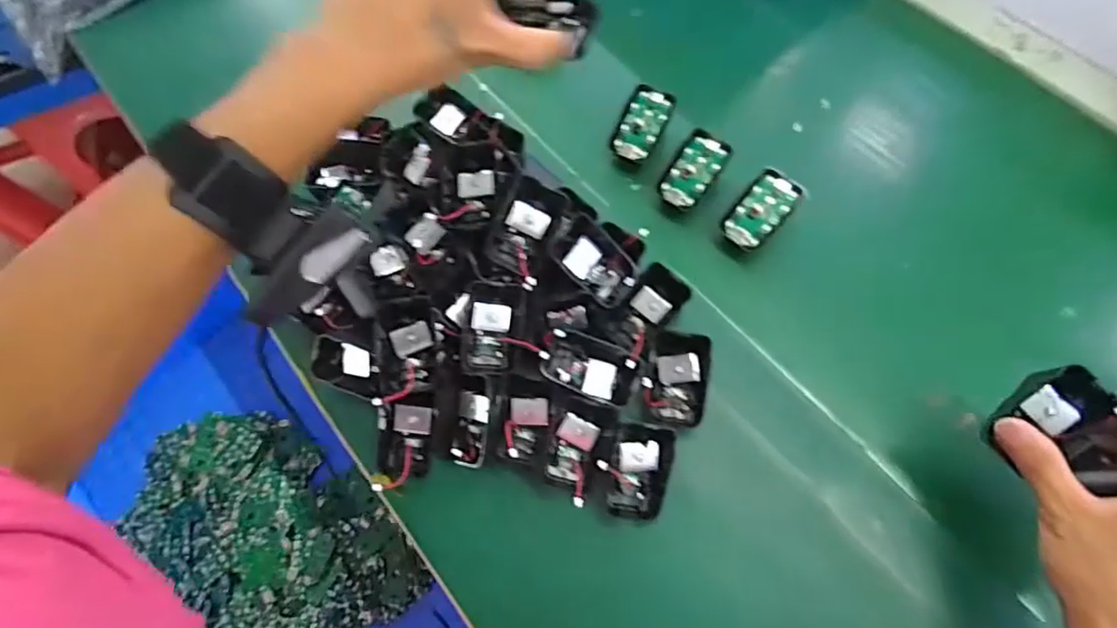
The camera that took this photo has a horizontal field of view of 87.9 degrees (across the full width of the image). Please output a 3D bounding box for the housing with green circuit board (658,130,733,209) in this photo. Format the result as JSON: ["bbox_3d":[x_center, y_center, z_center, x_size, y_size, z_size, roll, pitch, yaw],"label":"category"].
[{"bbox_3d":[0.120,-0.127,0.511,0.041,0.013,0.071,36,92,18],"label":"housing with green circuit board"}]

